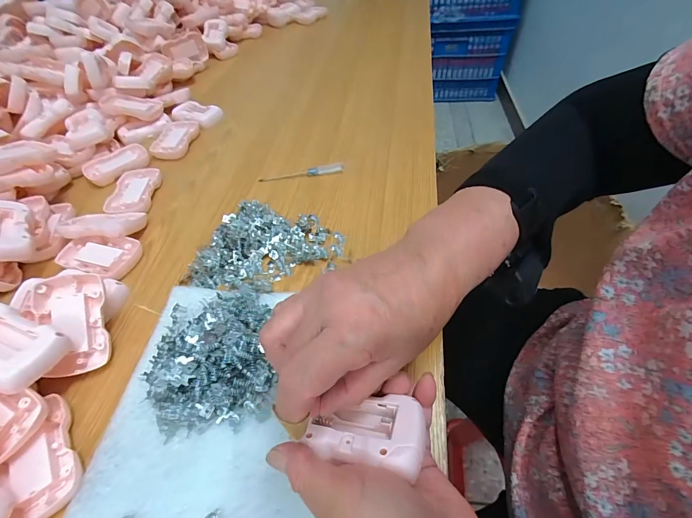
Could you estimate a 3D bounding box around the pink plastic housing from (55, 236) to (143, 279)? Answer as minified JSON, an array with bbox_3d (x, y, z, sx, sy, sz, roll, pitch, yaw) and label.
[{"bbox_3d":[-0.285,-0.005,0.390,0.086,0.015,0.049,9,52,11],"label":"pink plastic housing"}]

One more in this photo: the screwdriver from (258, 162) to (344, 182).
[{"bbox_3d":[-0.063,-0.123,0.469,0.118,0.016,0.009,-5,51,0],"label":"screwdriver"}]

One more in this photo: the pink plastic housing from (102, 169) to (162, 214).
[{"bbox_3d":[-0.289,-0.093,0.463,0.057,0.013,0.088,-5,51,-1],"label":"pink plastic housing"}]

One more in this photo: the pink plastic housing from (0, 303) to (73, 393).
[{"bbox_3d":[-0.272,0.069,0.268,0.086,0.030,0.053,14,54,14],"label":"pink plastic housing"}]

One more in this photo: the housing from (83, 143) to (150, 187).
[{"bbox_3d":[-0.347,-0.145,0.511,0.088,0.016,0.056,-37,58,-23],"label":"housing"}]

